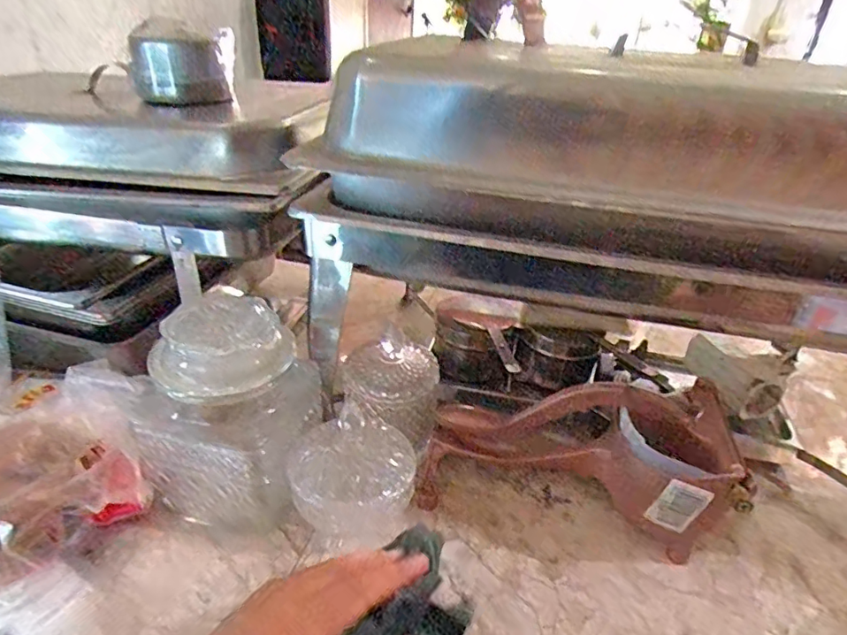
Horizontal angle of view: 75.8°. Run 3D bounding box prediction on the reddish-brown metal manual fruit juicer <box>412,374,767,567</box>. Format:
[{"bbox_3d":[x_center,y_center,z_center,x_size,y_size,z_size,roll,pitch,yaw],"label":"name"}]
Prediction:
[{"bbox_3d":[0.122,0.107,0.443,0.232,0.103,0.098,10,32,11],"label":"reddish-brown metal manual fruit juicer"}]

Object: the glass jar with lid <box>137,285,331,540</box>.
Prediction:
[{"bbox_3d":[-0.146,0.069,0.425,0.104,0.160,0.111,3,31,-2],"label":"glass jar with lid"}]

